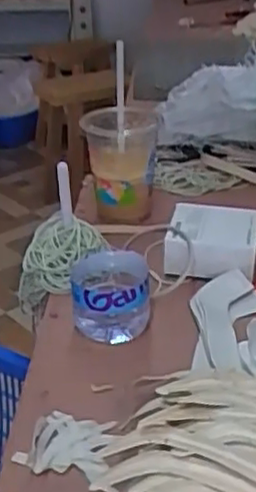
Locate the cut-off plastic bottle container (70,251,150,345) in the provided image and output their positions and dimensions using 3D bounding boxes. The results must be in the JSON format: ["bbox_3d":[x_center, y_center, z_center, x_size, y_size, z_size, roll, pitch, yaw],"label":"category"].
[{"bbox_3d":[-0.016,0.047,0.626,0.070,0.059,0.083,-1,28,0],"label":"cut-off plastic bottle container"}]

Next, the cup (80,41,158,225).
[{"bbox_3d":[-0.009,-0.115,0.781,0.079,0.185,0.080,0,28,0],"label":"cup"}]

